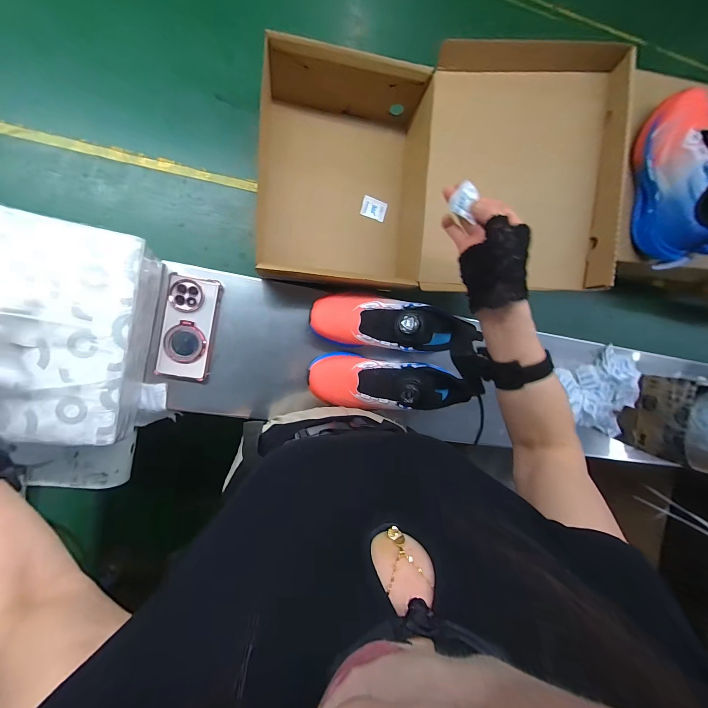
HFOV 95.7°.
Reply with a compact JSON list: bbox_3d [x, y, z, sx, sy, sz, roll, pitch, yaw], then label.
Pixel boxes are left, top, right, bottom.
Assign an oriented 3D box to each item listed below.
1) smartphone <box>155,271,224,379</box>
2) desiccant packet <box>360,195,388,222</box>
[{"bbox_3d":[-0.264,-0.042,0.513,0.077,0.011,0.158,9,92,-9],"label":"smartphone"},{"bbox_3d":[0.037,-0.266,0.588,0.046,0.008,0.034,19,90,-10],"label":"desiccant packet"}]

